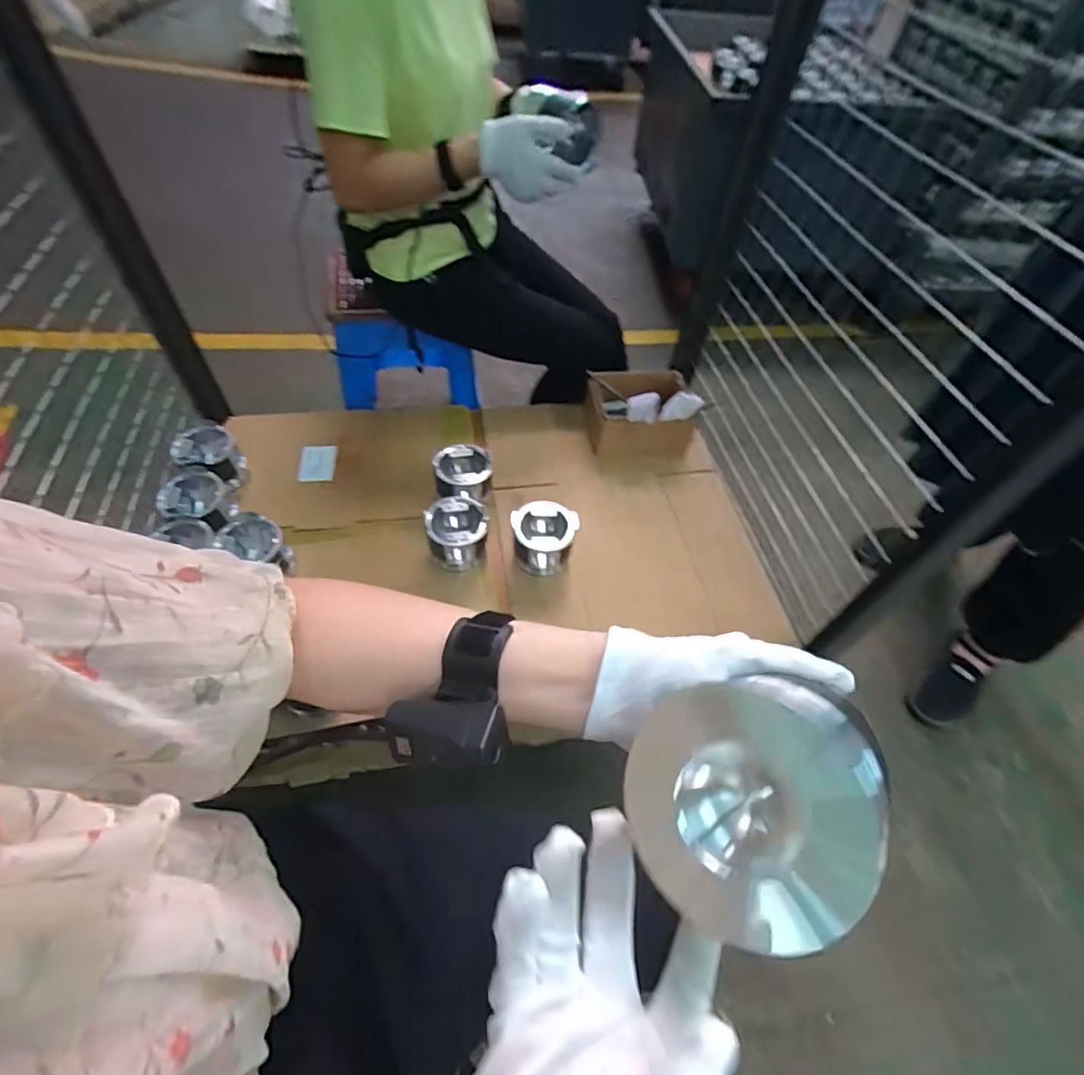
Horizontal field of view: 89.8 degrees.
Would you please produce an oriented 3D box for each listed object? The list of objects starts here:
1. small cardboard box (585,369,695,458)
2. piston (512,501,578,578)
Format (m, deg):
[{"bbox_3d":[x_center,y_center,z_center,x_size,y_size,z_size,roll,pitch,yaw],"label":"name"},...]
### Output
[{"bbox_3d":[0.200,-0.261,1.112,0.208,0.144,0.172,-3,54,-6],"label":"small cardboard box"},{"bbox_3d":[0.005,0.000,0.903,0.099,0.088,0.093,2,53,-3],"label":"piston"}]

